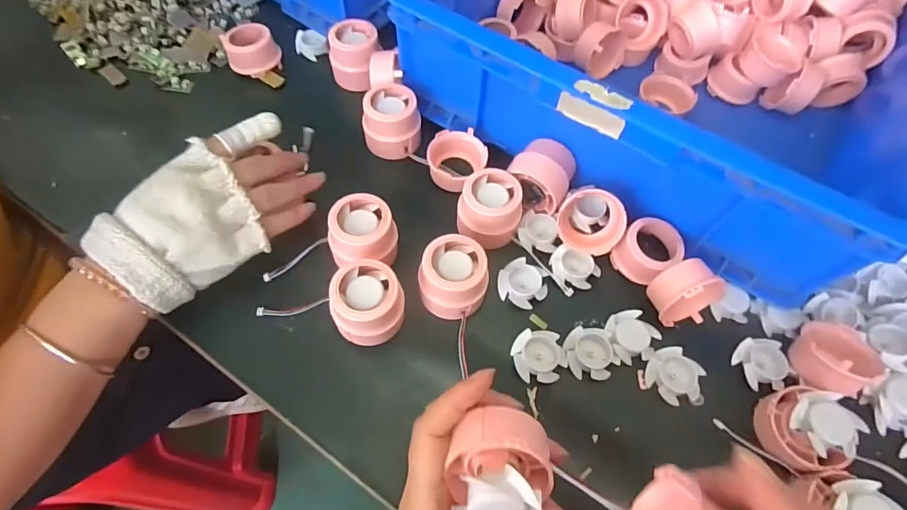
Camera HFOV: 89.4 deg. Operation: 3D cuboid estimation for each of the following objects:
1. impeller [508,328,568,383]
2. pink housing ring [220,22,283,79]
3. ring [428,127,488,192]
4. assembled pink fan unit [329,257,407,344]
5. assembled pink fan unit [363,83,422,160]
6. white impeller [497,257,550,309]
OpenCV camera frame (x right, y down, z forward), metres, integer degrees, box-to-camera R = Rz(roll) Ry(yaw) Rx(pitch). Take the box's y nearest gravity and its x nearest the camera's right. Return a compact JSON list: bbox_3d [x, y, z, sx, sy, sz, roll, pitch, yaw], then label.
[{"bbox_3d":[0.065,0.076,0.345,0.040,0.009,0.038,7,63,1],"label":"impeller"},{"bbox_3d":[-0.209,-0.211,0.474,0.051,0.027,0.047,1,63,-2],"label":"pink housing ring"},{"bbox_3d":[0.004,-0.089,0.430,0.053,0.030,0.046,-3,63,-4],"label":"ring"},{"bbox_3d":[-0.065,0.036,0.335,0.059,0.047,0.051,-2,63,-3],"label":"assembled pink fan unit"},{"bbox_3d":[-0.058,-0.126,0.430,0.052,0.043,0.057,1,63,-2],"label":"assembled pink fan unit"},{"bbox_3d":[0.057,0.023,0.375,0.039,0.009,0.036,23,64,9],"label":"white impeller"}]

